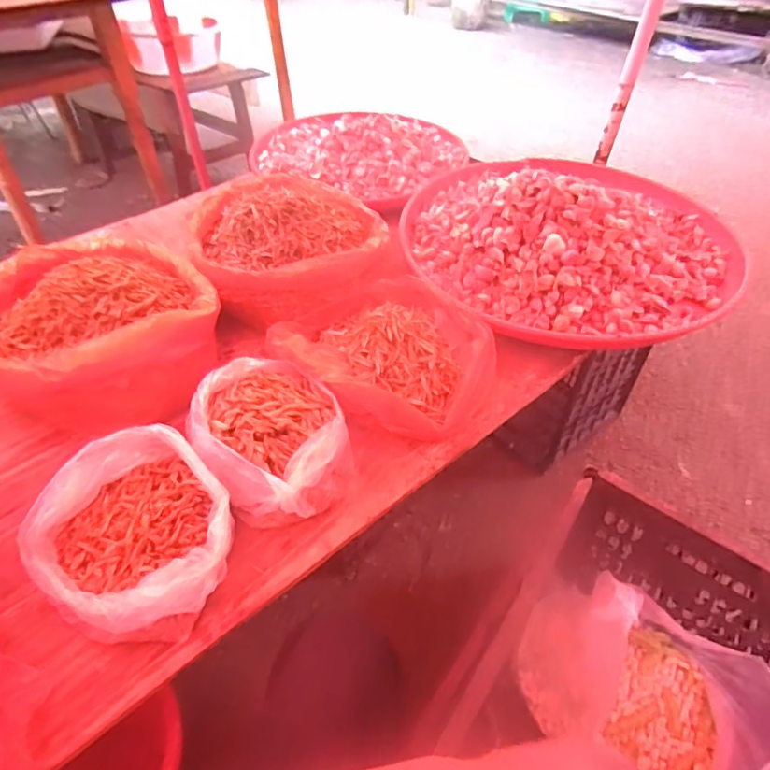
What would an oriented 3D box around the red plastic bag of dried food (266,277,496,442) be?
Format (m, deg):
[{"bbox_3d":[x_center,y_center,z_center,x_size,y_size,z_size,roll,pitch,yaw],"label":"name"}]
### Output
[{"bbox_3d":[0.010,-0.062,0.779,0.297,0.070,0.254,28,53,26],"label":"red plastic bag of dried food"}]

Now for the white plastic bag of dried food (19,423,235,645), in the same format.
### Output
[{"bbox_3d":[-0.267,0.157,0.580,0.207,0.069,0.193,22,50,22],"label":"white plastic bag of dried food"}]

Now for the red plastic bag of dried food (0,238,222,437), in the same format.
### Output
[{"bbox_3d":[-0.407,-0.089,0.769,0.300,0.113,0.346,-20,49,-18],"label":"red plastic bag of dried food"}]

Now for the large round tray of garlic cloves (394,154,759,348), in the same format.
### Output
[{"bbox_3d":[0.338,-0.313,0.975,0.579,0.128,0.603,-1,46,1],"label":"large round tray of garlic cloves"}]

